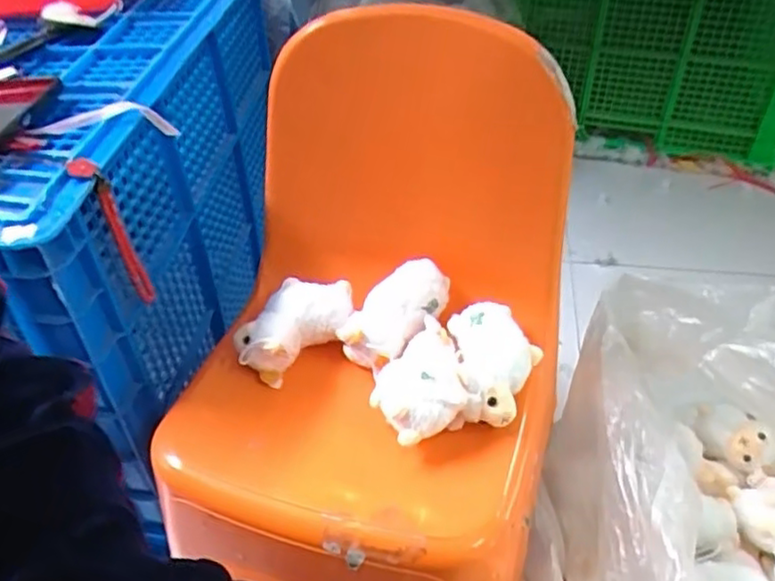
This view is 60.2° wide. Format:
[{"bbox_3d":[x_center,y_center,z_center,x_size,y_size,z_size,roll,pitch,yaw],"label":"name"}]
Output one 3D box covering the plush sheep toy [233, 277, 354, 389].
[{"bbox_3d":[-0.091,0.040,0.670,0.128,0.066,0.075,-22,46,-21],"label":"plush sheep toy"}]

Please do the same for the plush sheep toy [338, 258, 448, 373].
[{"bbox_3d":[0.007,0.020,0.655,0.123,0.052,0.070,-44,53,-5],"label":"plush sheep toy"}]

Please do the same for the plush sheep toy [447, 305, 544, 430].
[{"bbox_3d":[0.099,0.073,0.620,0.083,0.060,0.113,-2,43,0],"label":"plush sheep toy"}]

